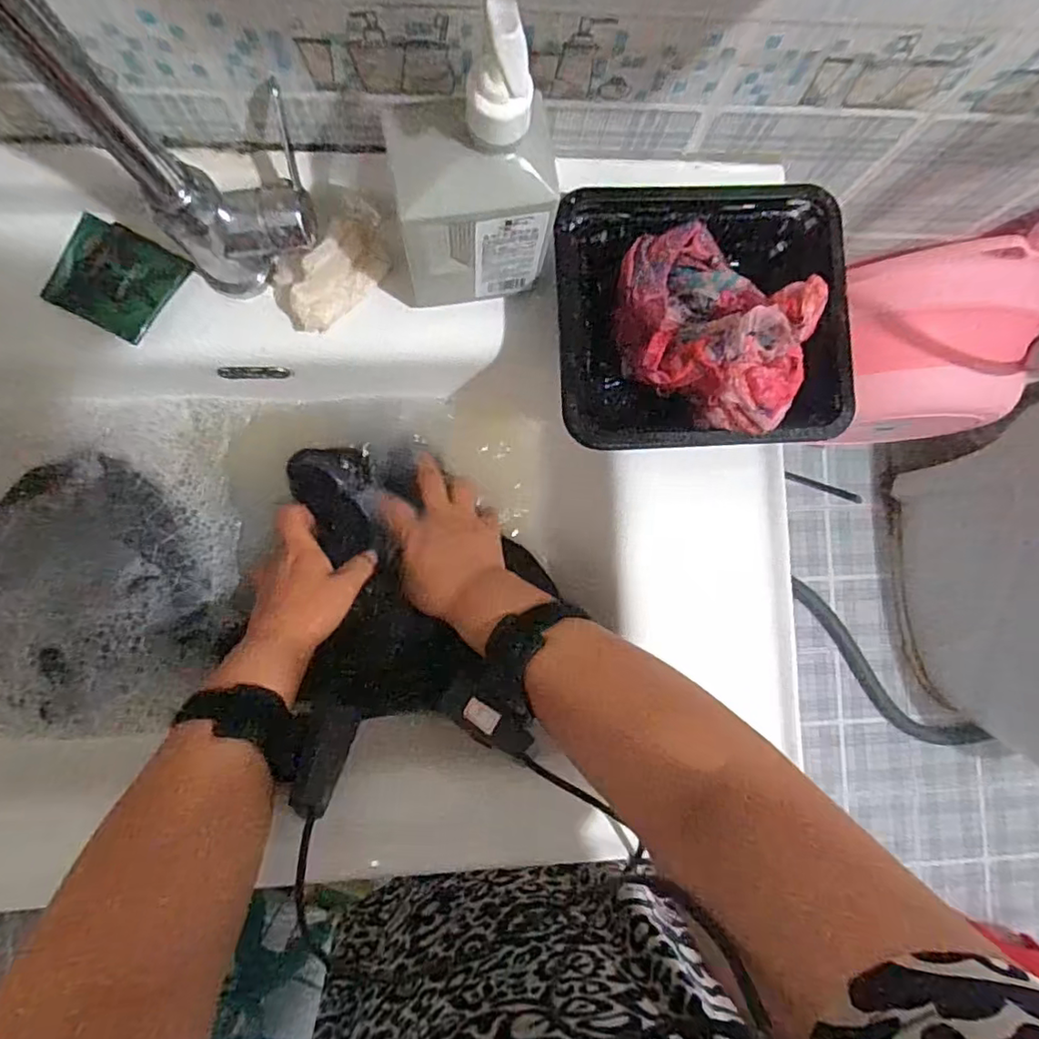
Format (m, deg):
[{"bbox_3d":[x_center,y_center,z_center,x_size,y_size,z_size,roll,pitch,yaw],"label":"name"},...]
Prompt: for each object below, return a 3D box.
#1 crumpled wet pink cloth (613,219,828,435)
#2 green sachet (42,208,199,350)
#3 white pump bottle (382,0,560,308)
[{"bbox_3d":[0.125,-0.125,0.386,0.139,0.068,0.106,31,85,-3],"label":"crumpled wet pink cloth"},{"bbox_3d":[-0.279,-0.167,0.408,0.081,0.015,0.069,29,85,-3],"label":"green sachet"},{"bbox_3d":[-0.027,-0.188,0.329,0.087,0.193,0.056,-12,88,-6],"label":"white pump bottle"}]

